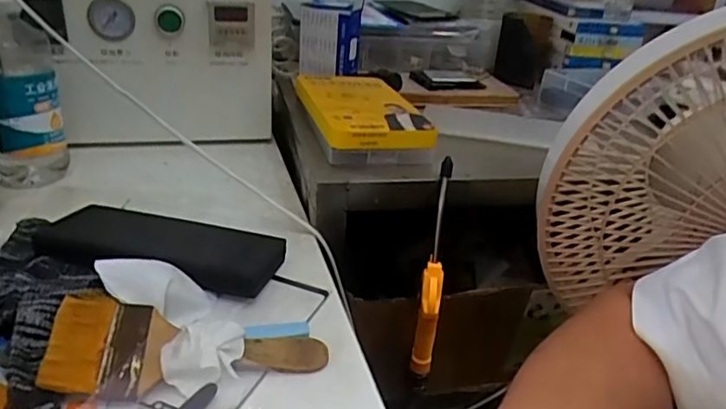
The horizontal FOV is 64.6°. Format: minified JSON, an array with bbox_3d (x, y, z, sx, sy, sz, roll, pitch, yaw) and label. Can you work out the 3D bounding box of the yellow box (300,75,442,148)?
[{"bbox_3d":[0.001,-0.102,0.604,0.107,0.024,0.183,-2,28,-18],"label":"yellow box"}]

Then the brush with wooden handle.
[{"bbox_3d":[-0.104,0.092,0.348,0.160,0.012,0.064,11,39,-8],"label":"brush with wooden handle"}]

